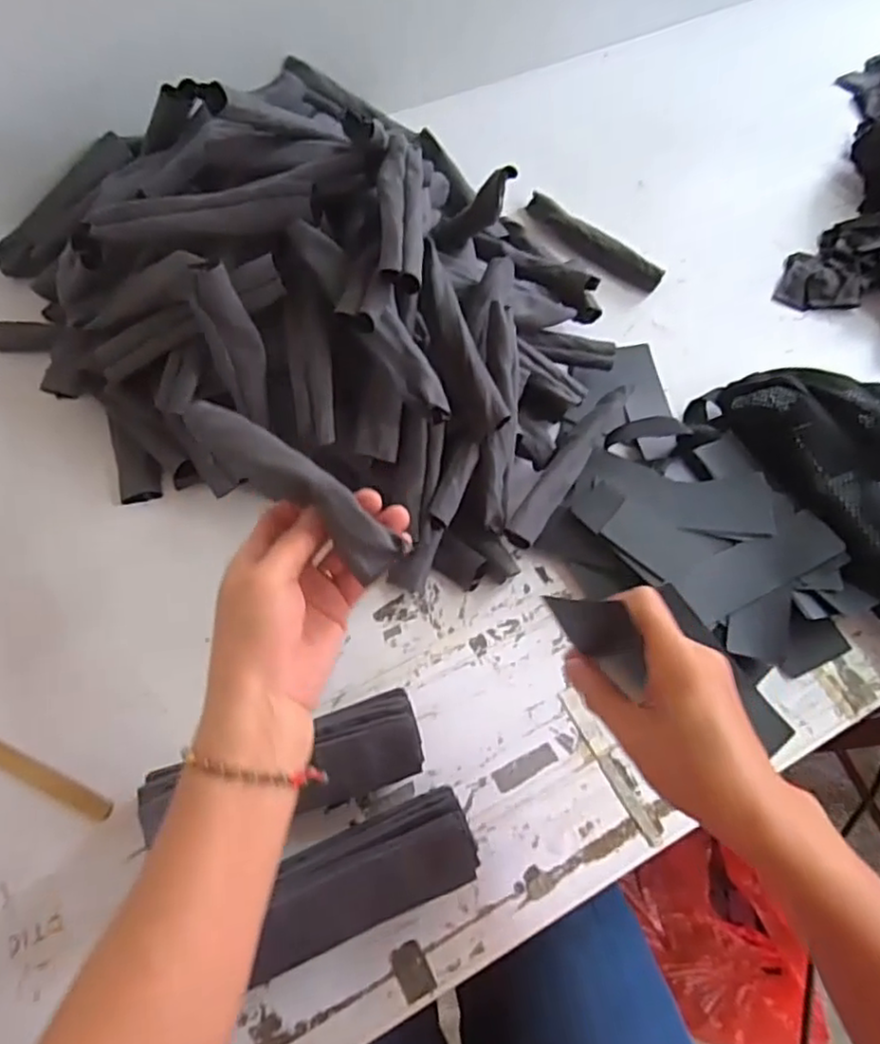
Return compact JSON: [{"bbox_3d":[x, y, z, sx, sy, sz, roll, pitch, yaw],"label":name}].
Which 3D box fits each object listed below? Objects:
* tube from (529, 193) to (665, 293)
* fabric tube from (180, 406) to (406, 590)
[{"bbox_3d":[0.168,-0.318,0.750,0.177,0.030,0.035,41,70,17],"label":"tube"},{"bbox_3d":[-0.096,-0.028,0.406,0.175,0.026,0.031,35,68,22],"label":"fabric tube"}]

